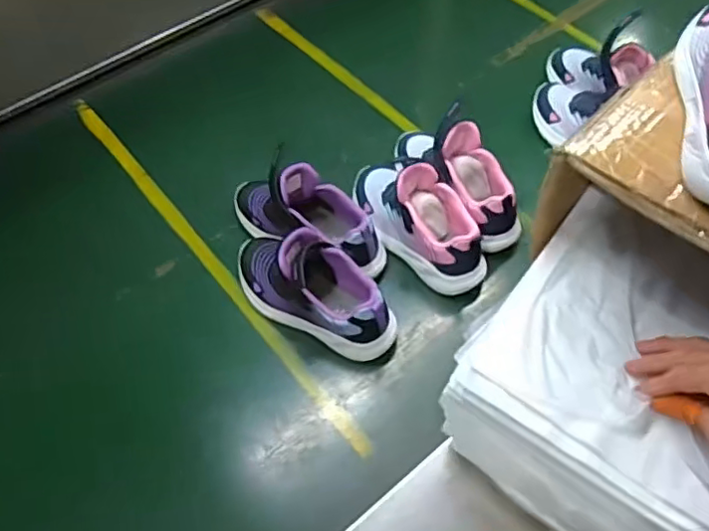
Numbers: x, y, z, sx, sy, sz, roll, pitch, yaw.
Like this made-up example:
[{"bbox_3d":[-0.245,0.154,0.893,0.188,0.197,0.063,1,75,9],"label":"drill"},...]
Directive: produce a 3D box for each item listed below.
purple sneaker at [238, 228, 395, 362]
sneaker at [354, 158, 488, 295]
[{"bbox_3d":[-0.050,0.015,0.671,0.206,0.105,0.080,26,60,18],"label":"purple sneaker"},{"bbox_3d":[0.069,-0.063,0.719,0.207,0.105,0.076,39,65,24],"label":"sneaker"}]

